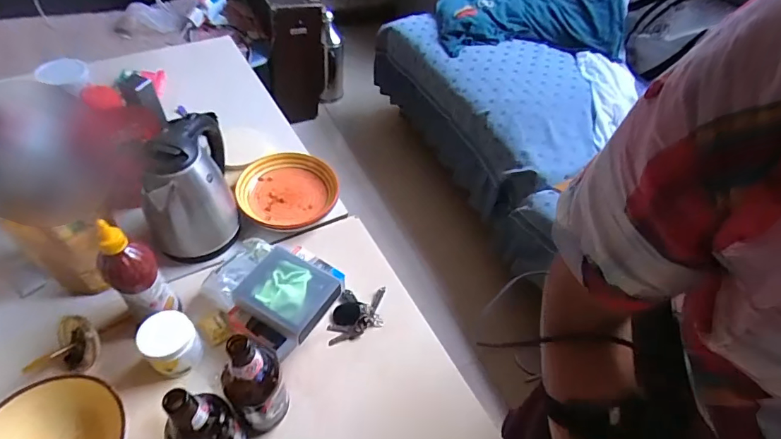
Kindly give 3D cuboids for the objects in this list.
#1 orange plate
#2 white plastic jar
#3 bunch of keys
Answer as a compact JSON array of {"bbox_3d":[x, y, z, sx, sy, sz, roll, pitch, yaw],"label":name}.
[{"bbox_3d":[-0.211,-0.051,0.901,0.192,0.051,0.185,3,50,-4],"label":"orange plate"},{"bbox_3d":[-0.326,0.185,0.651,0.070,0.078,0.067,3,50,-4],"label":"white plastic jar"},{"bbox_3d":[-0.055,0.162,0.755,0.107,0.017,0.086,-7,51,-12],"label":"bunch of keys"}]

